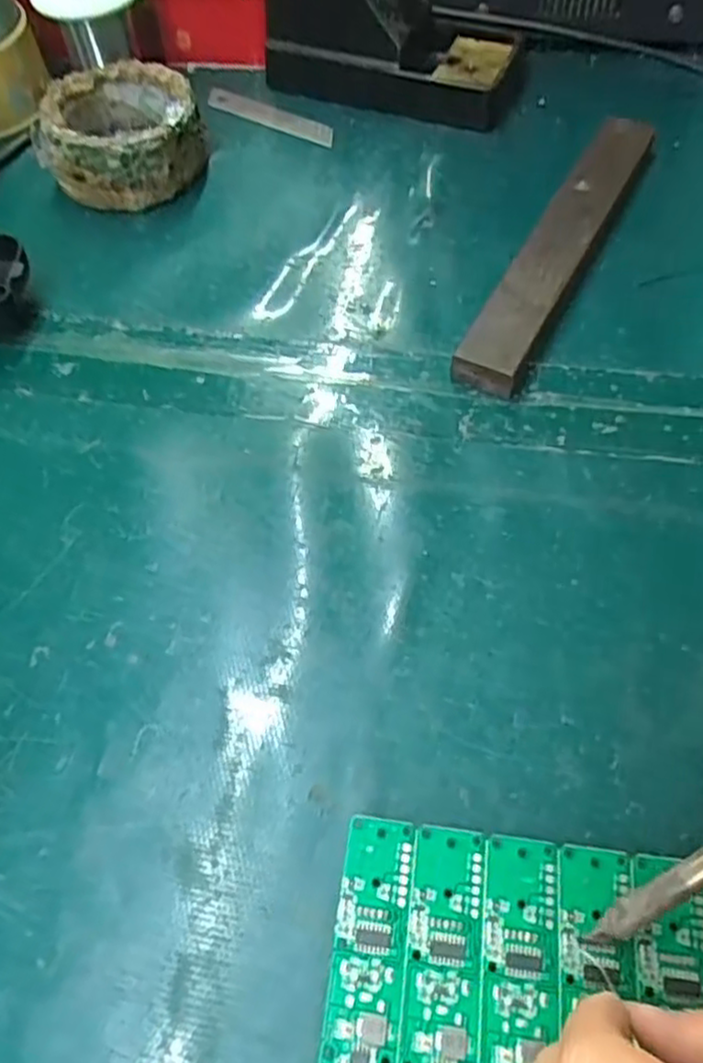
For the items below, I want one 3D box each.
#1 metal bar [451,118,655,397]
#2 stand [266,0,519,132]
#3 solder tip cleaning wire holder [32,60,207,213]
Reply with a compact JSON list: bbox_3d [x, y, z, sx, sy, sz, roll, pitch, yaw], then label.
[{"bbox_3d":[0.110,-0.150,0.374,0.031,0.018,0.208,25,63,16],"label":"metal bar"},{"bbox_3d":[0.028,-0.310,0.439,0.146,0.077,0.078,20,61,13],"label":"stand"},{"bbox_3d":[-0.132,-0.226,0.418,0.088,0.043,0.079,-16,59,-7],"label":"solder tip cleaning wire holder"}]

